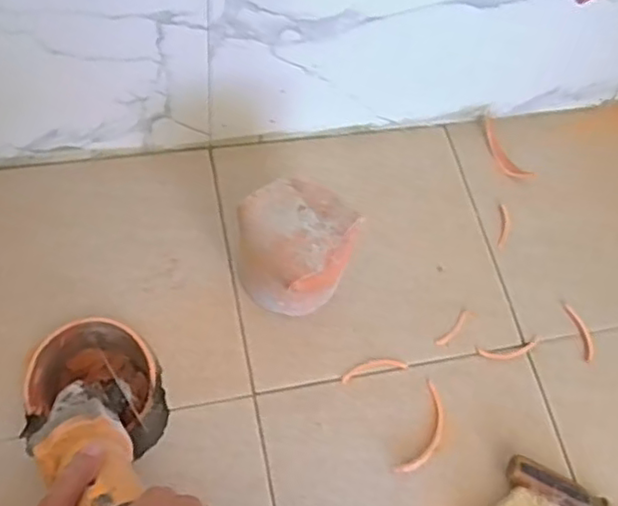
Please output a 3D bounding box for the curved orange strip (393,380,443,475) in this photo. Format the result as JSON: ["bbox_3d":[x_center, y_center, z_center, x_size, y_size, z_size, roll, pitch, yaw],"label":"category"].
[{"bbox_3d":[0.116,0.176,0.635,0.031,0.005,0.099,26,62,6],"label":"curved orange strip"}]

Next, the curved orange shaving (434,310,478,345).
[{"bbox_3d":[0.157,0.081,0.686,0.014,0.008,0.054,43,65,14],"label":"curved orange shaving"}]

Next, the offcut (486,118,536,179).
[{"bbox_3d":[0.239,-0.126,0.793,0.032,0.006,0.095,-24,69,-19],"label":"offcut"}]

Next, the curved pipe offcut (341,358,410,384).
[{"bbox_3d":[0.067,0.119,0.662,0.070,0.006,0.018,-10,65,-14],"label":"curved pipe offcut"}]

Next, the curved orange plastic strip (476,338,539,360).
[{"bbox_3d":[0.214,0.104,0.682,0.070,0.005,0.017,-5,64,-11],"label":"curved orange plastic strip"}]

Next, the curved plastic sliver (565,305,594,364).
[{"bbox_3d":[0.299,0.086,0.701,0.016,0.005,0.067,-4,63,-11],"label":"curved plastic sliver"}]

